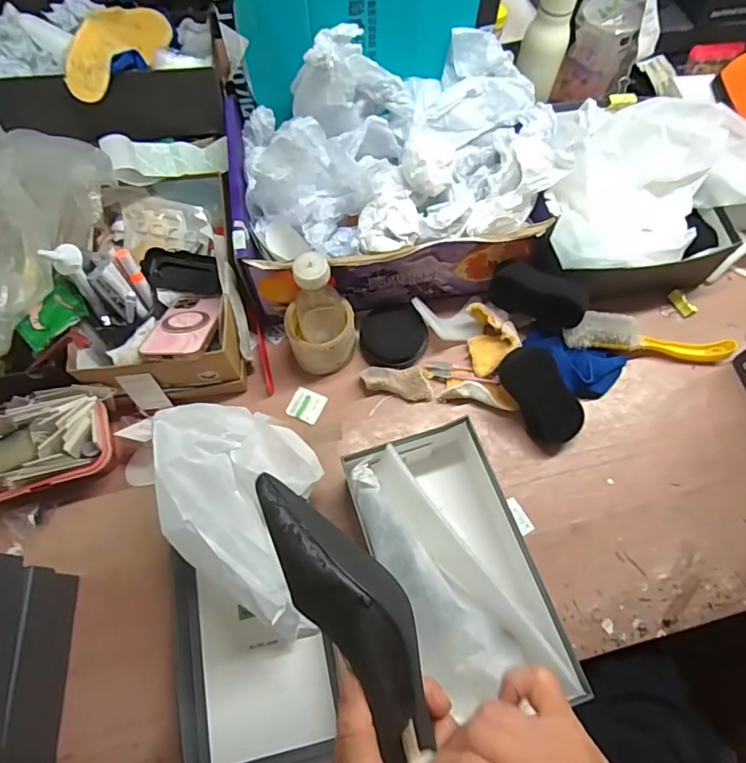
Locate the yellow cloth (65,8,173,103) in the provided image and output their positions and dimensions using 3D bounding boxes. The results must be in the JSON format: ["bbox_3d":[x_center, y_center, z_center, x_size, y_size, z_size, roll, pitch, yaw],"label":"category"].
[{"bbox_3d":[-0.337,-0.435,0.659,0.073,0.046,0.184,22,68,9],"label":"yellow cloth"}]

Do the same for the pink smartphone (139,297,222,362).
[{"bbox_3d":[-0.235,-0.072,0.637,0.075,0.017,0.151,-3,35,-1],"label":"pink smartphone"}]

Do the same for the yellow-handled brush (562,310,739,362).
[{"bbox_3d":[0.381,-0.061,0.699,0.237,0.049,0.051,2,66,1],"label":"yellow-handled brush"}]

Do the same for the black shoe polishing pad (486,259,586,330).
[{"bbox_3d":[0.220,-0.118,0.671,0.125,0.065,0.043,28,69,11],"label":"black shoe polishing pad"}]

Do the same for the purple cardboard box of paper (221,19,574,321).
[{"bbox_3d":[0.024,-0.284,0.670,0.417,0.206,0.286,-11,67,-5],"label":"purple cardboard box of paper"}]

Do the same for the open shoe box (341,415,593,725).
[{"bbox_3d":[0.089,0.200,0.556,0.162,0.092,0.291,-18,68,-8],"label":"open shoe box"}]

